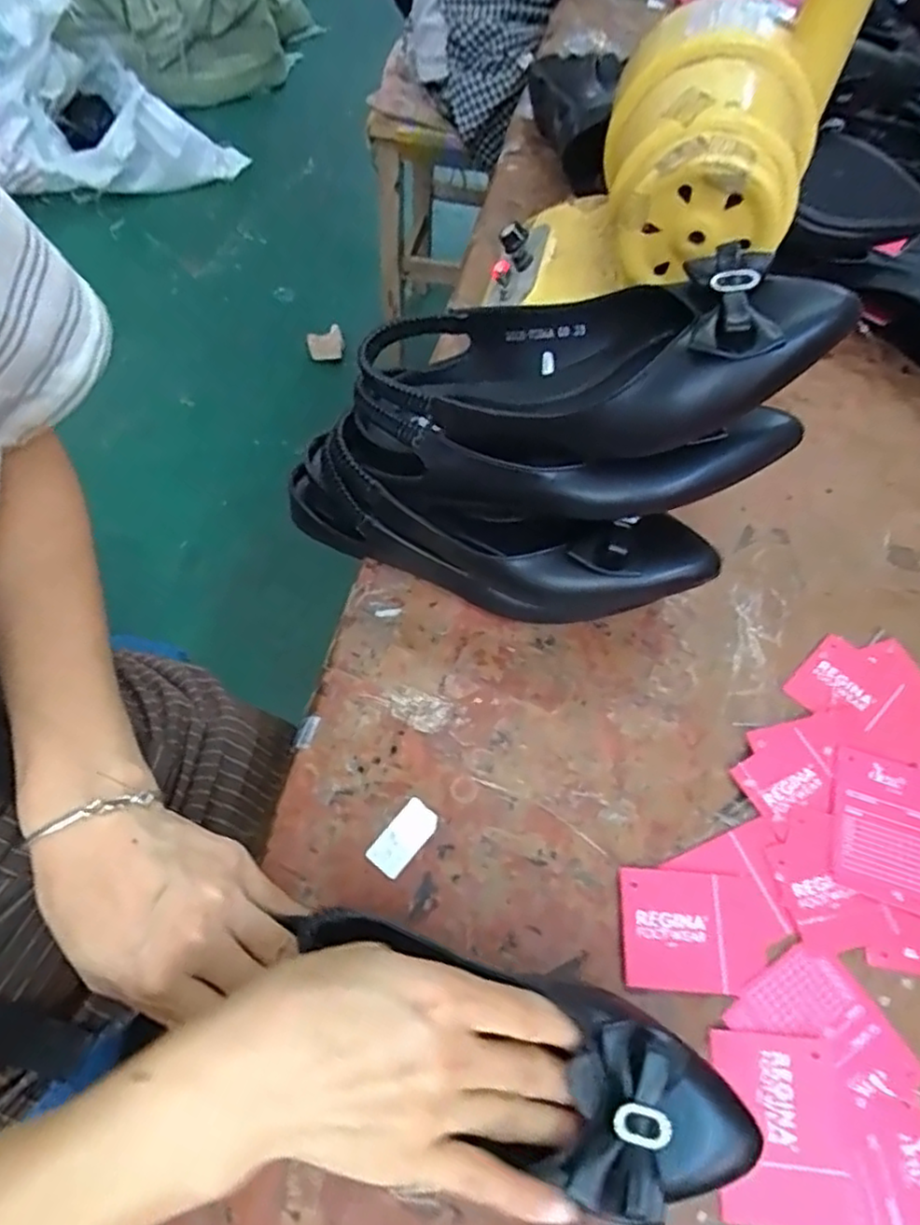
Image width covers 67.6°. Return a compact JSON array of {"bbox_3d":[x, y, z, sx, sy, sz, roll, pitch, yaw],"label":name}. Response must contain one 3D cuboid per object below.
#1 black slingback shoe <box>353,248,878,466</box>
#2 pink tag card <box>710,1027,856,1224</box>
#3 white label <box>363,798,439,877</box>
[{"bbox_3d":[0.060,-0.125,0.348,0.240,0.059,0.093,5,58,29],"label":"black slingback shoe"},{"bbox_3d":[0.144,0.233,0.308,0.055,0.004,0.075,5,61,1],"label":"pink tag card"},{"bbox_3d":[-0.031,0.121,0.370,0.021,0.004,0.040,36,66,17],"label":"white label"}]

